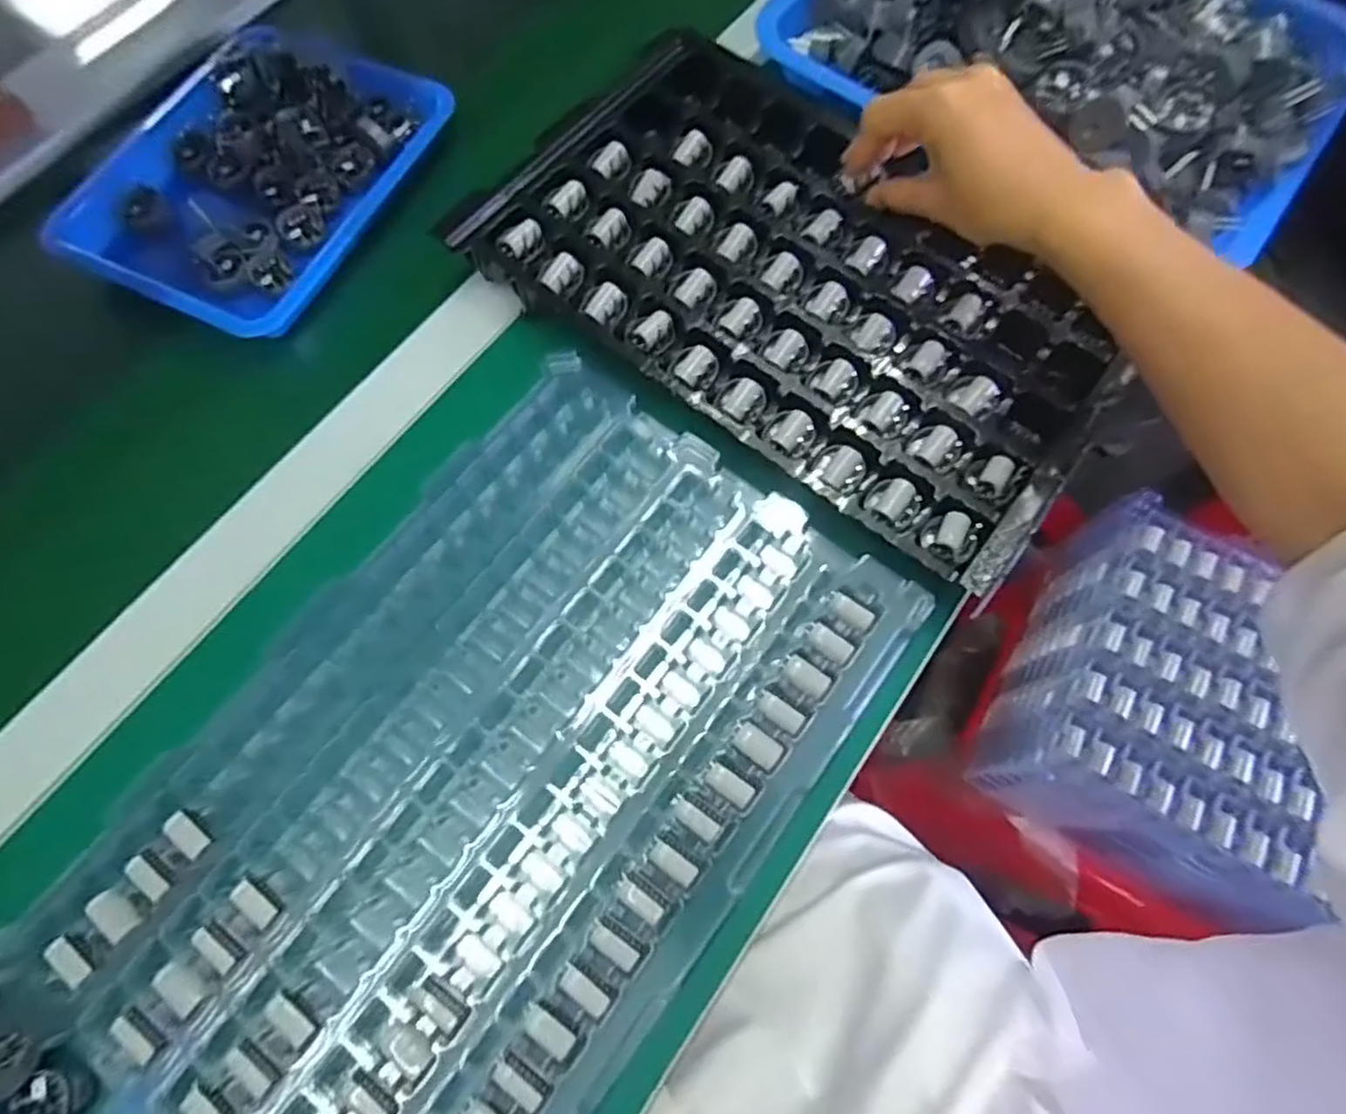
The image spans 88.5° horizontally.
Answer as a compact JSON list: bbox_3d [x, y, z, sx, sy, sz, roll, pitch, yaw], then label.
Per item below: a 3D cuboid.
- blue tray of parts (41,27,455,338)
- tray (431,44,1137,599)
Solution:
[{"bbox_3d":[-0.261,-0.239,0.440,0.165,0.040,0.207,24,74,8],"label":"blue tray of parts"},{"bbox_3d":[0.072,-0.156,0.392,0.343,0.028,0.206,36,76,11],"label":"tray"}]

